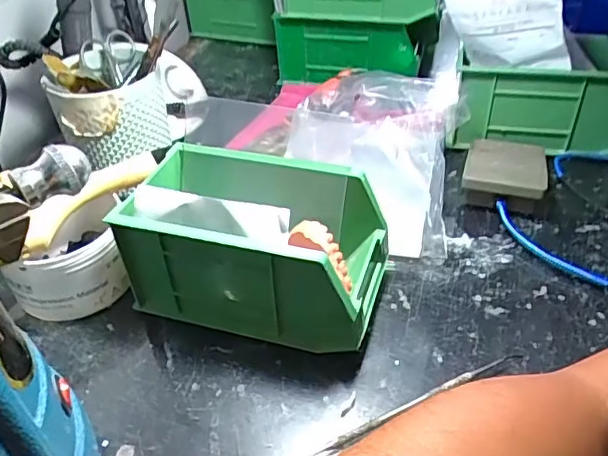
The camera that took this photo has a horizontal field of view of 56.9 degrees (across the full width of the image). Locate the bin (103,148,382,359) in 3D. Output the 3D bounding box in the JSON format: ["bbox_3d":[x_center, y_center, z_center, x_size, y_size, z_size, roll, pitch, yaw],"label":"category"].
[{"bbox_3d":[-0.034,0.010,0.396,0.173,0.095,0.098,10,40,15],"label":"bin"}]

